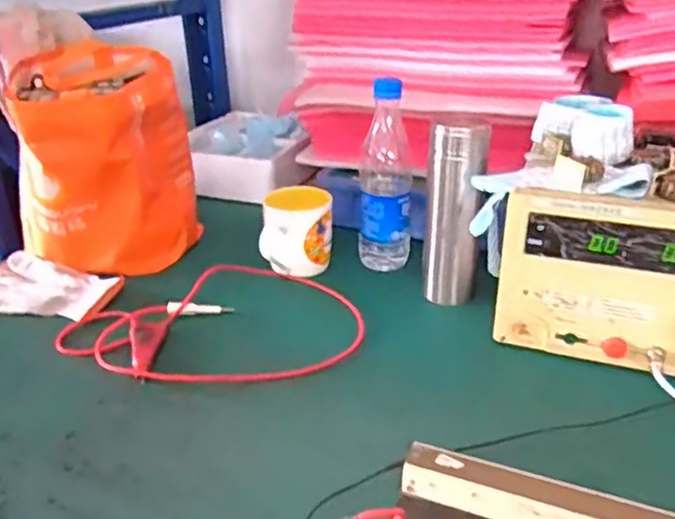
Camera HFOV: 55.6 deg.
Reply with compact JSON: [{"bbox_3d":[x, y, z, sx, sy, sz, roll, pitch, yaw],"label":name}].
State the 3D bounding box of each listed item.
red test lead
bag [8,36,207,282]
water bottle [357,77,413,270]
[{"bbox_3d":[-0.132,0.056,0.679,0.313,0.030,0.191,-2,27,-3],"label":"red test lead"},{"bbox_3d":[-0.294,-0.128,0.804,0.211,0.224,0.215,-9,28,-16],"label":"bag"},{"bbox_3d":[0.058,-0.095,0.767,0.060,0.231,0.055,3,27,6],"label":"water bottle"}]

